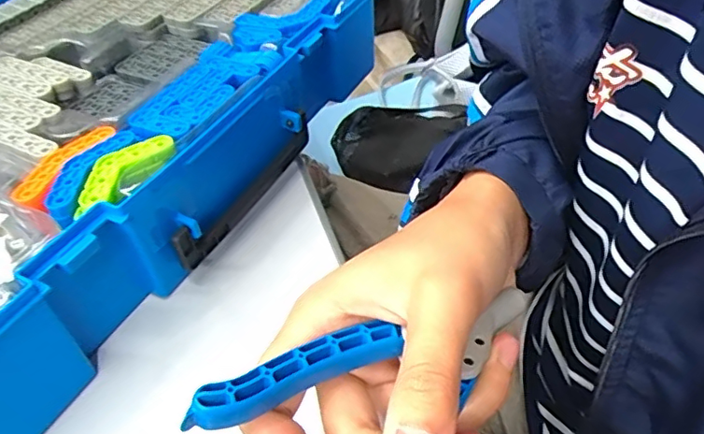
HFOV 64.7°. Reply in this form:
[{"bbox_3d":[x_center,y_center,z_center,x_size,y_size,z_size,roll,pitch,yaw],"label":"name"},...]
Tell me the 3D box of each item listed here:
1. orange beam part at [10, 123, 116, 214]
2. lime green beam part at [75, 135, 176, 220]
[{"bbox_3d":[-0.141,-0.026,0.270,0.022,0.004,0.061,5,46,11],"label":"orange beam part"},{"bbox_3d":[-0.111,-0.023,0.266,0.022,0.006,0.056,24,52,27],"label":"lime green beam part"}]

